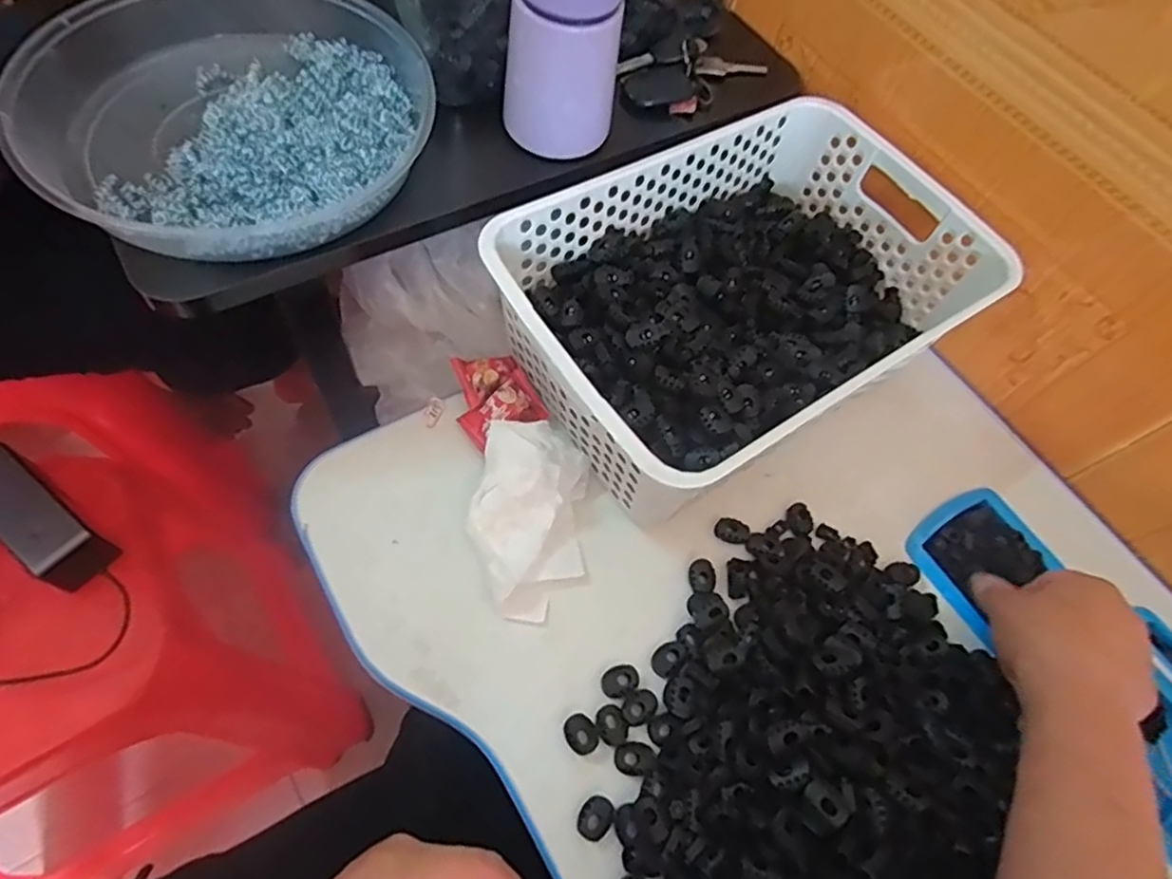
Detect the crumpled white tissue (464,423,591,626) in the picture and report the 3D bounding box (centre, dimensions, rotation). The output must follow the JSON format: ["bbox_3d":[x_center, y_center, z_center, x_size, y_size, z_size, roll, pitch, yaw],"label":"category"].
[{"bbox_3d":[-0.036,0.048,0.410,0.069,0.029,0.118,3,65,-1],"label":"crumpled white tissue"}]

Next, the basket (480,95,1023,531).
[{"bbox_3d":[0.110,-0.099,0.448,0.317,0.107,0.208,-33,70,-17],"label":"basket"}]

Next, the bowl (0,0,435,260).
[{"bbox_3d":[-0.216,-0.206,0.406,0.228,0.047,0.224,1,65,-2],"label":"bowl"}]

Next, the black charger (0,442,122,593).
[{"bbox_3d":[-0.457,0.064,0.544,0.127,0.047,0.047,37,69,14],"label":"black charger"}]

